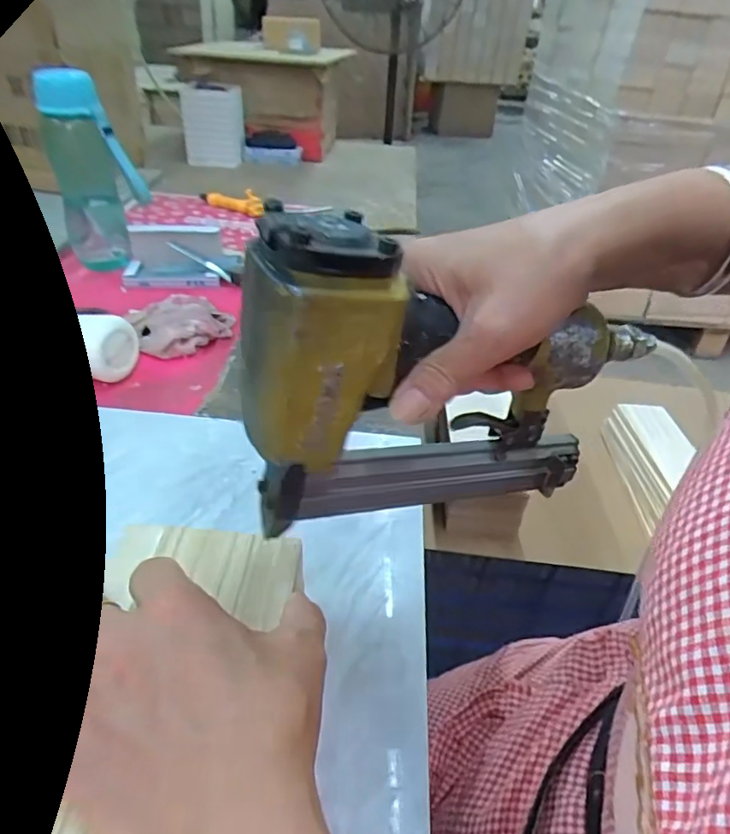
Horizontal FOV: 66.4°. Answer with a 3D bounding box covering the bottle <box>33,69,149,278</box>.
[{"bbox_3d":[-0.339,-0.294,0.711,0.085,0.238,0.139,-22,45,-31],"label":"bottle"}]

